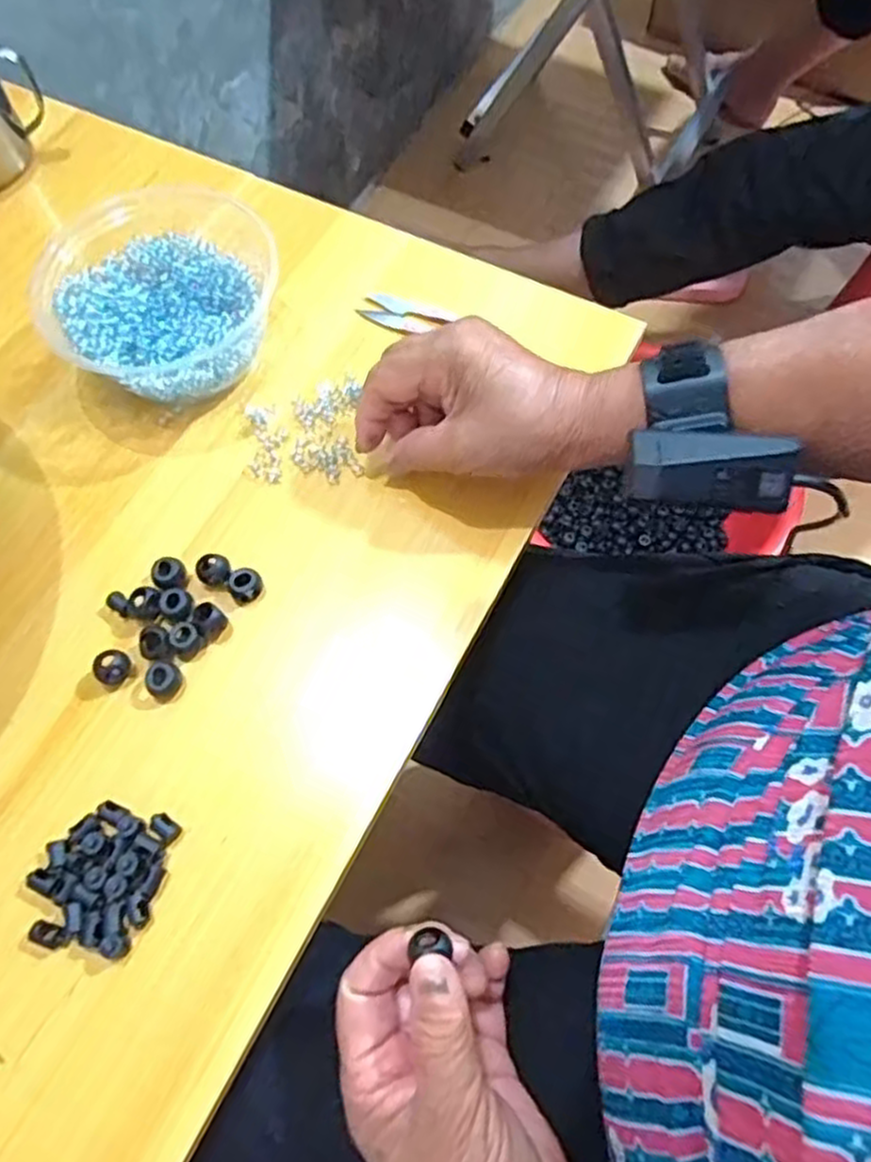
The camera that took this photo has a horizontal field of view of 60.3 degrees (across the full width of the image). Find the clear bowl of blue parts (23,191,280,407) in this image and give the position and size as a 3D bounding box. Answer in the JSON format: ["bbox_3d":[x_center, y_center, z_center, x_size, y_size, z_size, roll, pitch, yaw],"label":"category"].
[{"bbox_3d":[-0.164,-0.165,0.447,0.123,0.056,0.130,0,68,1],"label":"clear bowl of blue parts"}]

